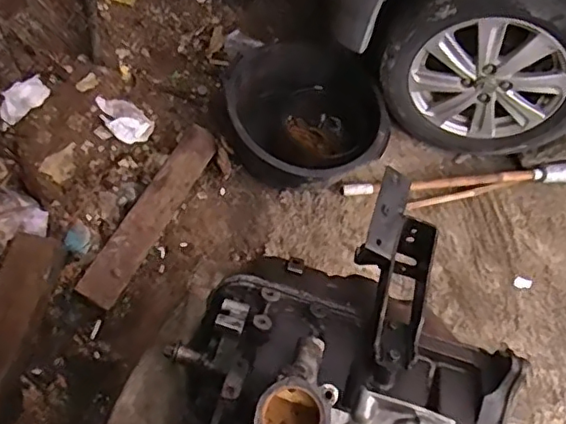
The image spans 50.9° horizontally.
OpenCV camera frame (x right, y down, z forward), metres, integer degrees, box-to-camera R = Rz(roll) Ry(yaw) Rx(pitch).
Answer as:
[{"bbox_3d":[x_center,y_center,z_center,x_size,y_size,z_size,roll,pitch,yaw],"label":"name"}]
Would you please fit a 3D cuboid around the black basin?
[{"bbox_3d":[0.062,-0.249,1.635,0.422,0.212,0.414,1,59,-1],"label":"black basin"}]

